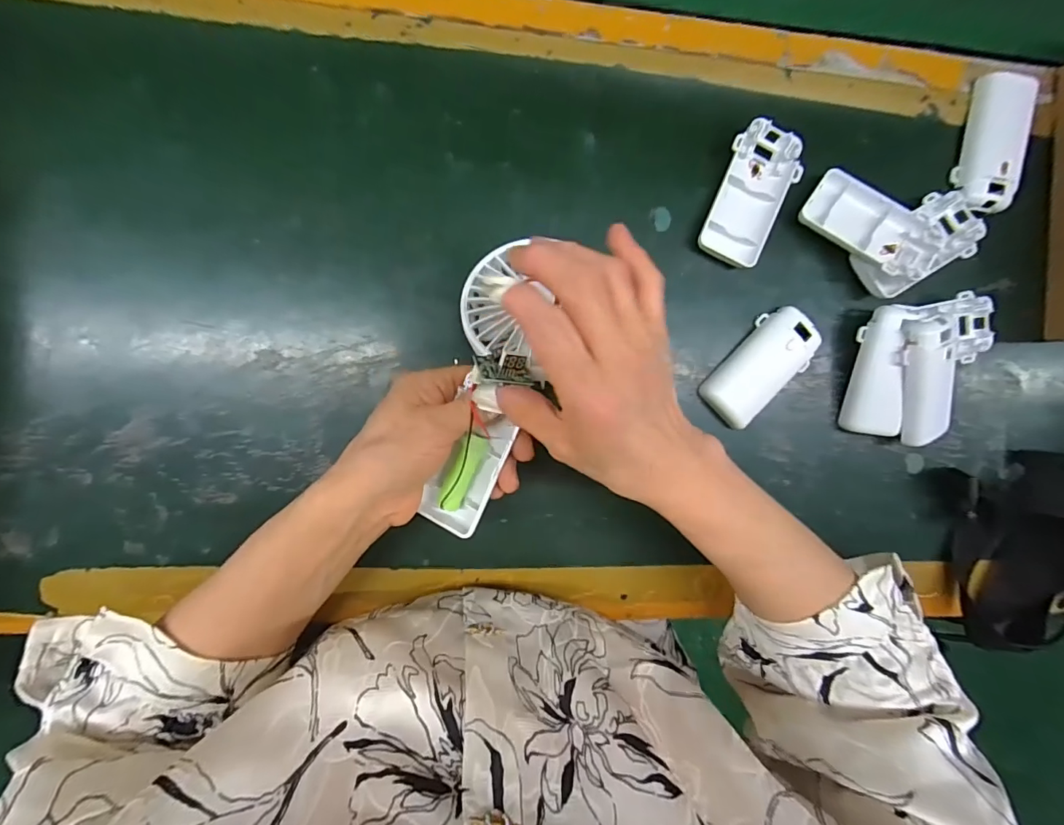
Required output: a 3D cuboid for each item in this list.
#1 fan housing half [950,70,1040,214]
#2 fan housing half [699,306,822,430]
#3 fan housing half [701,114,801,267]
[{"bbox_3d":[0.343,-0.199,0.343,0.043,0.014,0.095,9,94,-7],"label":"fan housing half"},{"bbox_3d":[0.169,-0.033,0.340,0.093,0.014,0.050,-40,98,-2],"label":"fan housing half"},{"bbox_3d":[0.153,-0.153,0.327,0.049,0.014,0.096,20,92,-8],"label":"fan housing half"}]

